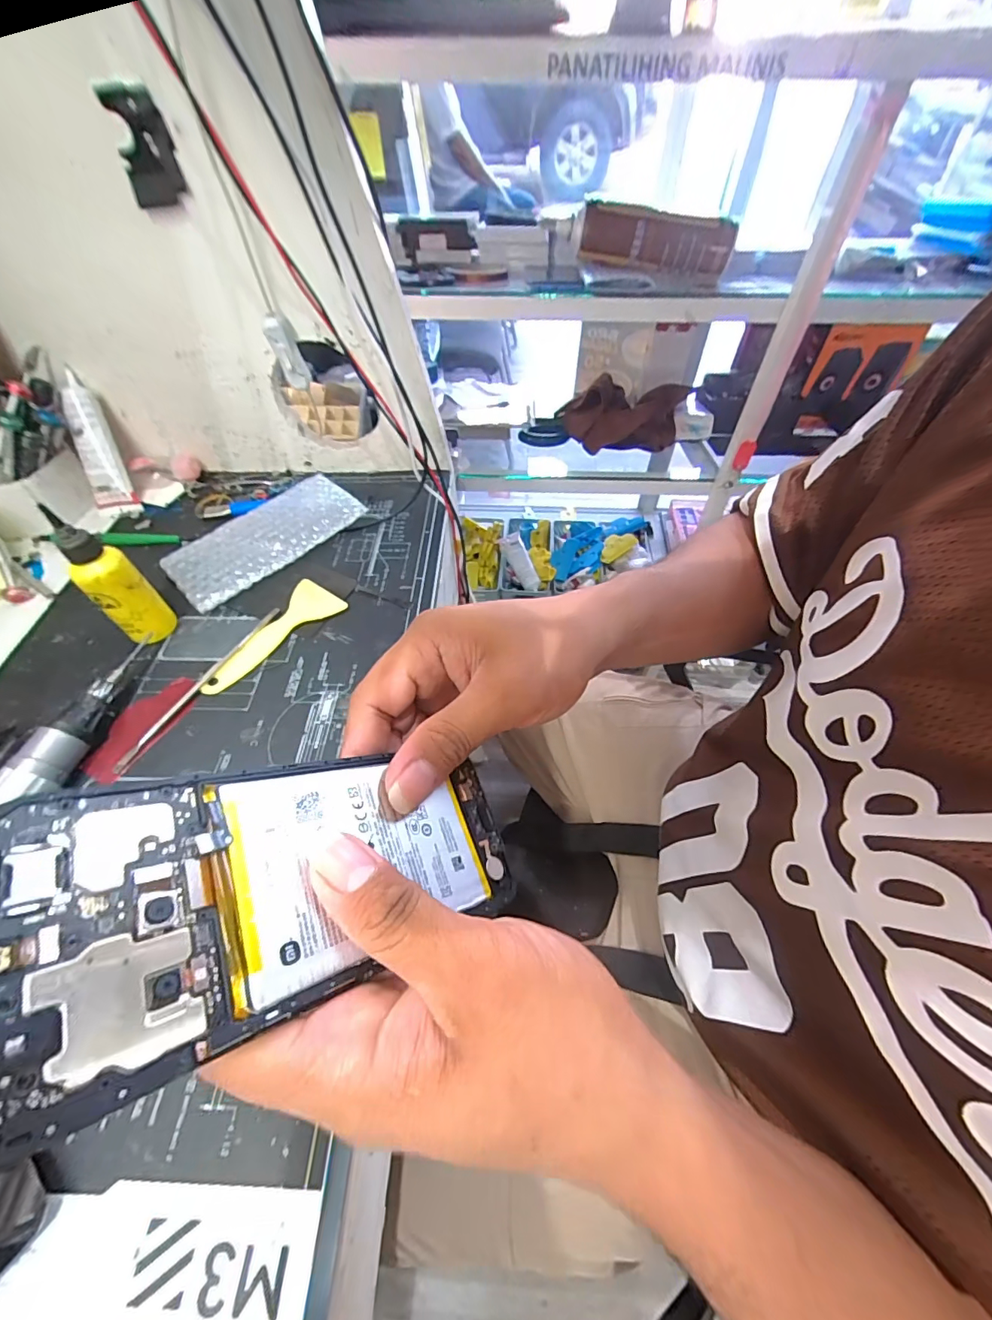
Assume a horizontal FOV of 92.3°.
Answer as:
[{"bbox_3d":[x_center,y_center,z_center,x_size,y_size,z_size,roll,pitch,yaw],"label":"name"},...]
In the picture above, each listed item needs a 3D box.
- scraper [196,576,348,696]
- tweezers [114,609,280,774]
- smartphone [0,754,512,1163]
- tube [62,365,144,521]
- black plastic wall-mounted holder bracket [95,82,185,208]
[{"bbox_3d":[-0.184,-0.018,0.390,0.048,0.009,0.122,29,60,20],"label":"scraper"},{"bbox_3d":[-0.224,0.017,0.365,0.011,0.007,0.158,23,57,16],"label":"tweezers"},{"bbox_3d":[-0.057,0.069,0.160,0.161,0.004,0.071,5,54,-49],"label":"smartphone"},{"bbox_3d":[-0.396,-0.212,0.472,0.038,0.127,0.027,-8,22,-5],"label":"tube"},{"bbox_3d":[-0.237,-0.345,0.323,0.038,0.059,0.004,4,59,-4],"label":"black plastic wall-mounted holder bracket"}]

